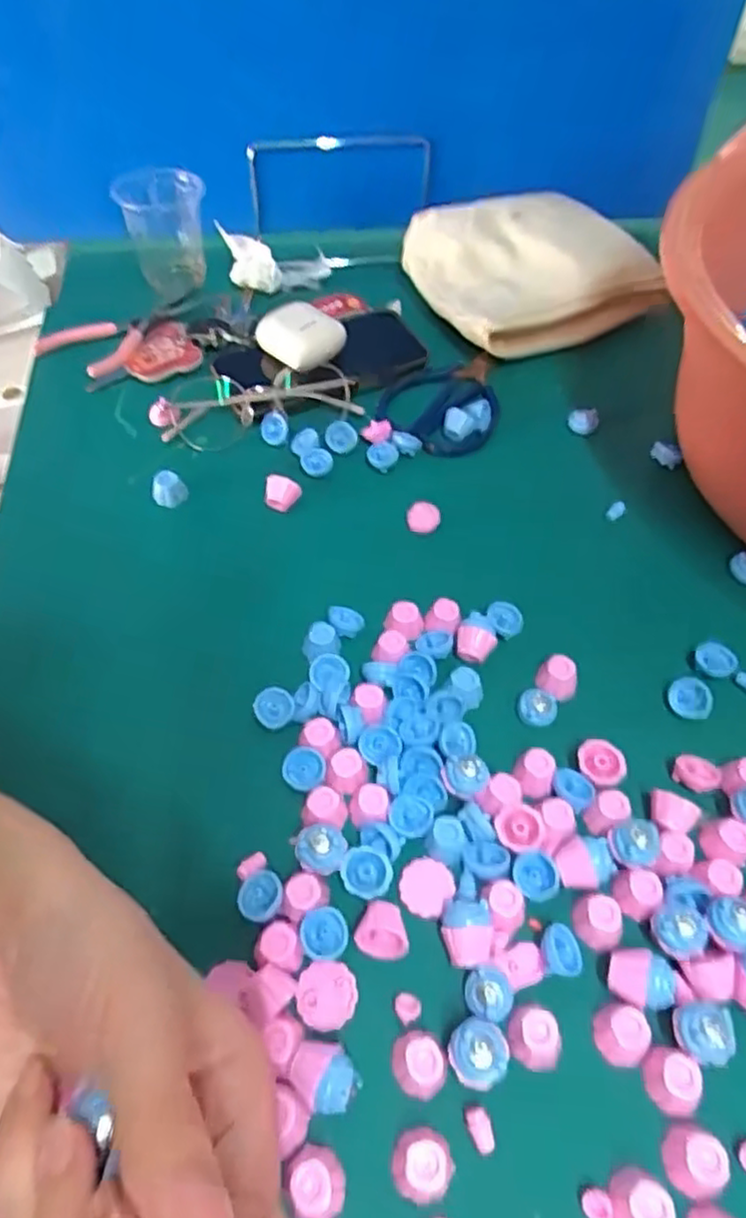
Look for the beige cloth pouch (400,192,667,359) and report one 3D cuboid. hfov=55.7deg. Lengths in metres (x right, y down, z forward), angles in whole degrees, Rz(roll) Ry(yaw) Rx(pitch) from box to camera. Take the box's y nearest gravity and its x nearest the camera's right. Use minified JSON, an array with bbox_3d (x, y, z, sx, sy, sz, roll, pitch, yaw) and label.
[{"bbox_3d":[0.114,-0.256,0.538,0.140,0.065,0.146,-18,55,-14],"label":"beige cloth pouch"}]

